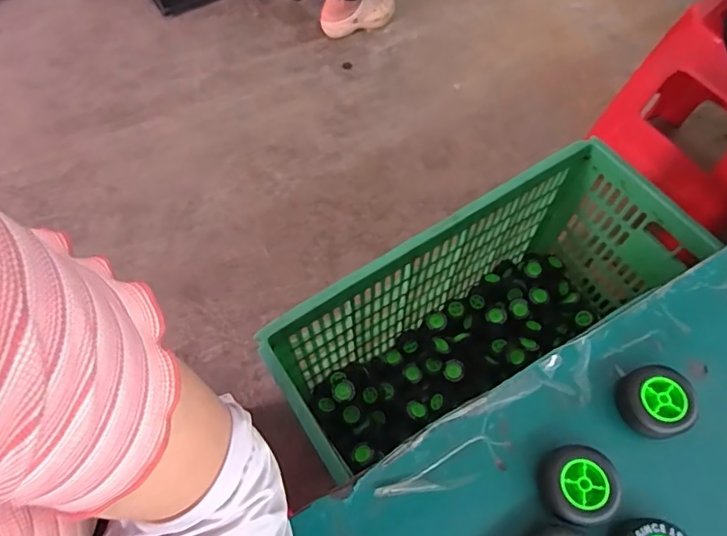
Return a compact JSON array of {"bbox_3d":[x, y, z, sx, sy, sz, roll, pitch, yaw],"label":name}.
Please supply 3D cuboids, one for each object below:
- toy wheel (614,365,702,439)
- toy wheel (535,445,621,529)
[{"bbox_3d":[0.212,0.097,0.372,0.046,0.022,0.048,0,63,0],"label":"toy wheel"},{"bbox_3d":[0.146,0.147,0.348,0.049,0.024,0.048,0,63,0],"label":"toy wheel"}]

